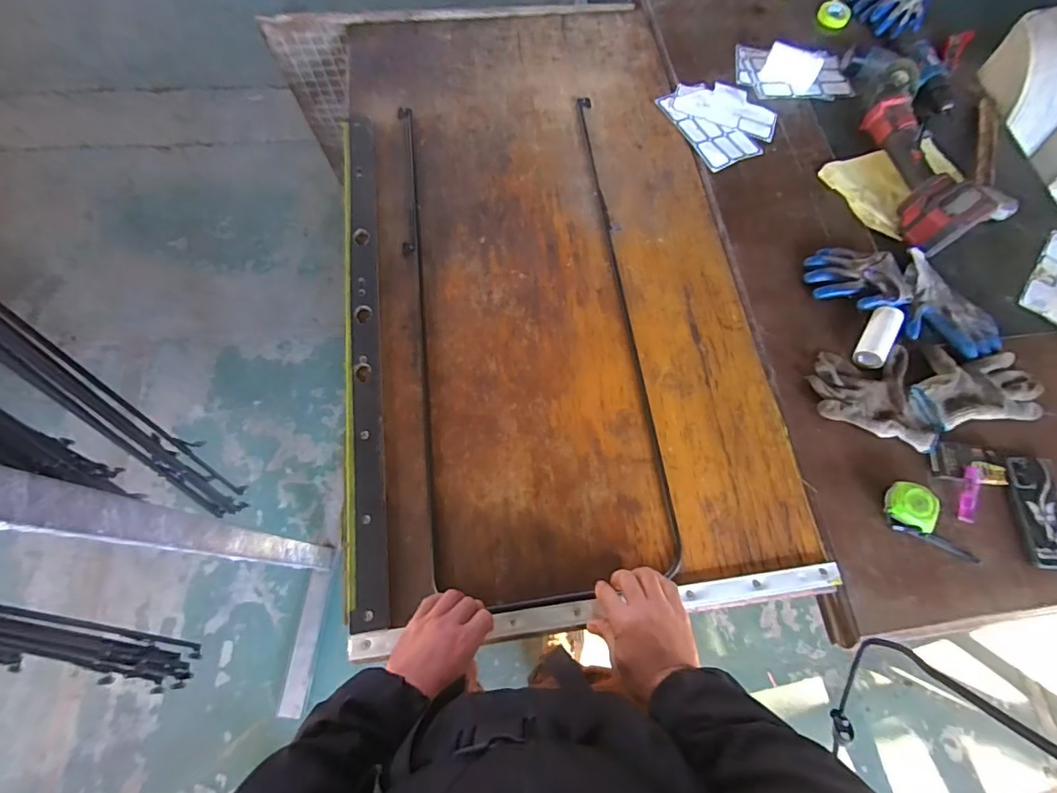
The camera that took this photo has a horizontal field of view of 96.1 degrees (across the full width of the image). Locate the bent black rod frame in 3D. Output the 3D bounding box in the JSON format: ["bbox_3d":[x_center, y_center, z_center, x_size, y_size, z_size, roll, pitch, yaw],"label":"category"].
[{"bbox_3d":[-0.012,-0.150,0.775,0.364,0.011,0.901,-5,69,-4],"label":"bent black rod frame"}]

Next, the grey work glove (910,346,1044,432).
[{"bbox_3d":[0.694,-0.023,0.734,0.211,0.032,0.128,-8,69,-5],"label":"grey work glove"}]

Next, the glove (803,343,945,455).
[{"bbox_3d":[0.515,-0.002,0.712,0.161,0.027,0.154,0,69,-2],"label":"glove"}]

